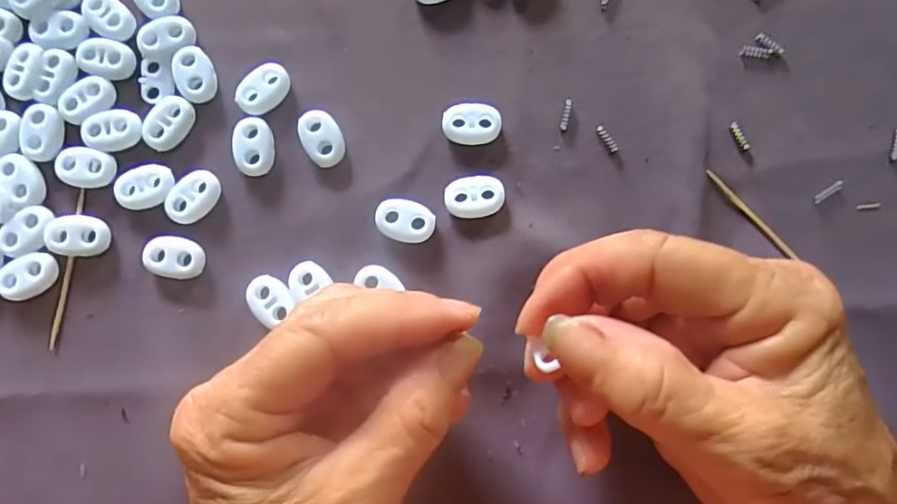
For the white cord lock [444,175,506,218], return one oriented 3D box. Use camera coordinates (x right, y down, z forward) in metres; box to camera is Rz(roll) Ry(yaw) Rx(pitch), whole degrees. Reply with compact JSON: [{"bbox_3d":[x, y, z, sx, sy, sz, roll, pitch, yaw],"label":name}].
[{"bbox_3d":[0.010,-0.021,0.212,0.023,0.006,0.016,-7,83,-1],"label":"white cord lock"}]

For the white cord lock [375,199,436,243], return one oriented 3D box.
[{"bbox_3d":[-0.017,-0.012,0.212,0.022,0.005,0.015,16,84,2],"label":"white cord lock"}]

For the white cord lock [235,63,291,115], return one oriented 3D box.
[{"bbox_3d":[-0.073,-0.064,0.219,0.022,0.006,0.014,-37,84,-4],"label":"white cord lock"}]

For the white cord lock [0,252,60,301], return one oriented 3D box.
[{"bbox_3d":[-0.161,0.009,0.213,0.022,0.006,0.015,-29,84,-3],"label":"white cord lock"}]

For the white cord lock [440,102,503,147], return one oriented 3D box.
[{"bbox_3d":[0.009,-0.050,0.216,0.022,0.006,0.015,-1,83,0],"label":"white cord lock"}]

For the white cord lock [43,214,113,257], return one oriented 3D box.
[{"bbox_3d":[-0.143,-0.006,0.213,0.022,0.007,0.016,8,83,1],"label":"white cord lock"}]

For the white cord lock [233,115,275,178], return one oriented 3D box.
[{"bbox_3d":[-0.076,-0.041,0.217,0.015,0.007,0.023,-6,83,0],"label":"white cord lock"}]

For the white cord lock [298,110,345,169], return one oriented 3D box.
[{"bbox_3d":[-0.049,-0.044,0.216,0.015,0.006,0.022,-29,84,-3],"label":"white cord lock"}]

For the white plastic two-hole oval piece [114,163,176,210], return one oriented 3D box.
[{"bbox_3d":[-0.118,-0.025,0.214,0.022,0.004,0.017,-12,83,-1],"label":"white plastic two-hole oval piece"}]

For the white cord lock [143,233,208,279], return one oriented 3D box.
[{"bbox_3d":[-0.105,0.002,0.213,0.022,0.006,0.016,12,83,2],"label":"white cord lock"}]

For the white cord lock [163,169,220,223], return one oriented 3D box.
[{"bbox_3d":[-0.099,-0.021,0.215,0.015,0.006,0.022,35,85,4],"label":"white cord lock"}]

